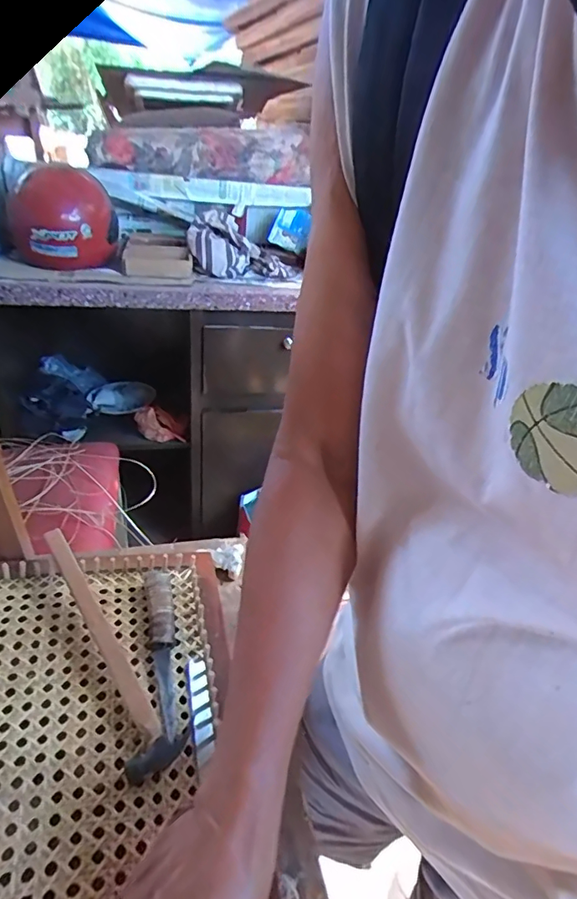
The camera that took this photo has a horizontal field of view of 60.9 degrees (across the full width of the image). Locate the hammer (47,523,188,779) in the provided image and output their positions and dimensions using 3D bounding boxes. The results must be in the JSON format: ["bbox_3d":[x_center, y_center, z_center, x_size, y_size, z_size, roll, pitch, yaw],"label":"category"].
[{"bbox_3d":[-0.179,0.177,0.490,0.053,0.044,0.276,-16,39,-30],"label":"hammer"}]

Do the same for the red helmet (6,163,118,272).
[{"bbox_3d":[-0.592,-0.610,1.281,0.266,0.200,0.330,-6,35,-16],"label":"red helmet"}]

